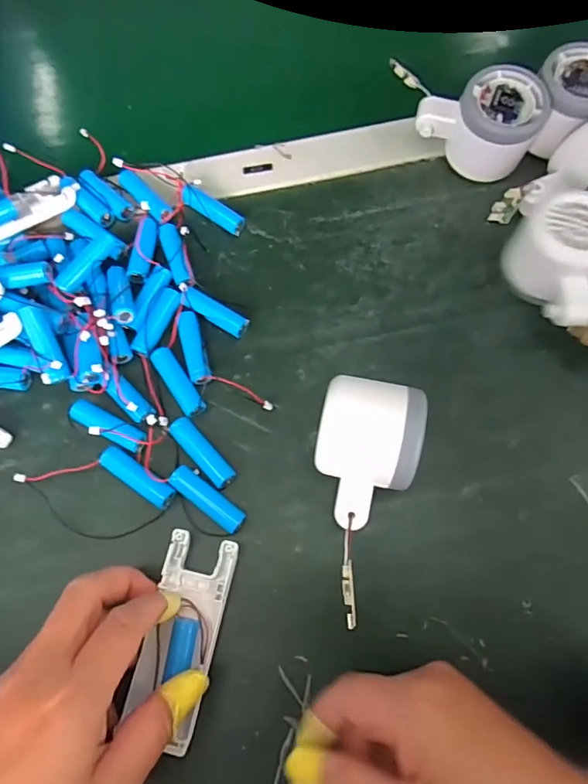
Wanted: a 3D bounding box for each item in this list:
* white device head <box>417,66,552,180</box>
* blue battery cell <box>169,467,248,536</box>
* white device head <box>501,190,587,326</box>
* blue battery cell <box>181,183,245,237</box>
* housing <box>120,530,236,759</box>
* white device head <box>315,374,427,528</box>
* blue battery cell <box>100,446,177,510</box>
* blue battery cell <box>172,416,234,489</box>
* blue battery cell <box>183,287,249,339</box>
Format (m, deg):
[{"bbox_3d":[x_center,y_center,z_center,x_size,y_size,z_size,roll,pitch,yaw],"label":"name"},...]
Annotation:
[{"bbox_3d":[0.136,-0.199,0.360,0.085,0.055,0.055,23,73,8],"label":"white device head"},{"bbox_3d":[-0.052,0.065,0.295,0.051,0.013,0.015,36,75,12],"label":"blue battery cell"},{"bbox_3d":[0.172,-0.084,0.320,0.057,0.055,0.080,13,72,5],"label":"white device head"},{"bbox_3d":[-0.059,-0.134,0.357,0.049,0.014,0.014,31,73,-9],"label":"blue battery cell"},{"bbox_3d":[-0.063,0.133,0.270,0.040,0.014,0.102,13,70,5],"label":"housing"},{"bbox_3d":[0.040,0.037,0.279,0.054,0.056,0.078,9,71,4],"label":"white device head"},{"bbox_3d":[-0.096,0.053,0.299,0.051,0.014,0.014,32,74,11],"label":"blue battery cell"},{"bbox_3d":[-0.058,0.039,0.307,0.014,0.014,0.051,-40,75,-12],"label":"blue battery cell"},{"bbox_3d":[-0.055,-0.054,0.336,0.046,0.015,0.015,29,74,10],"label":"blue battery cell"}]

